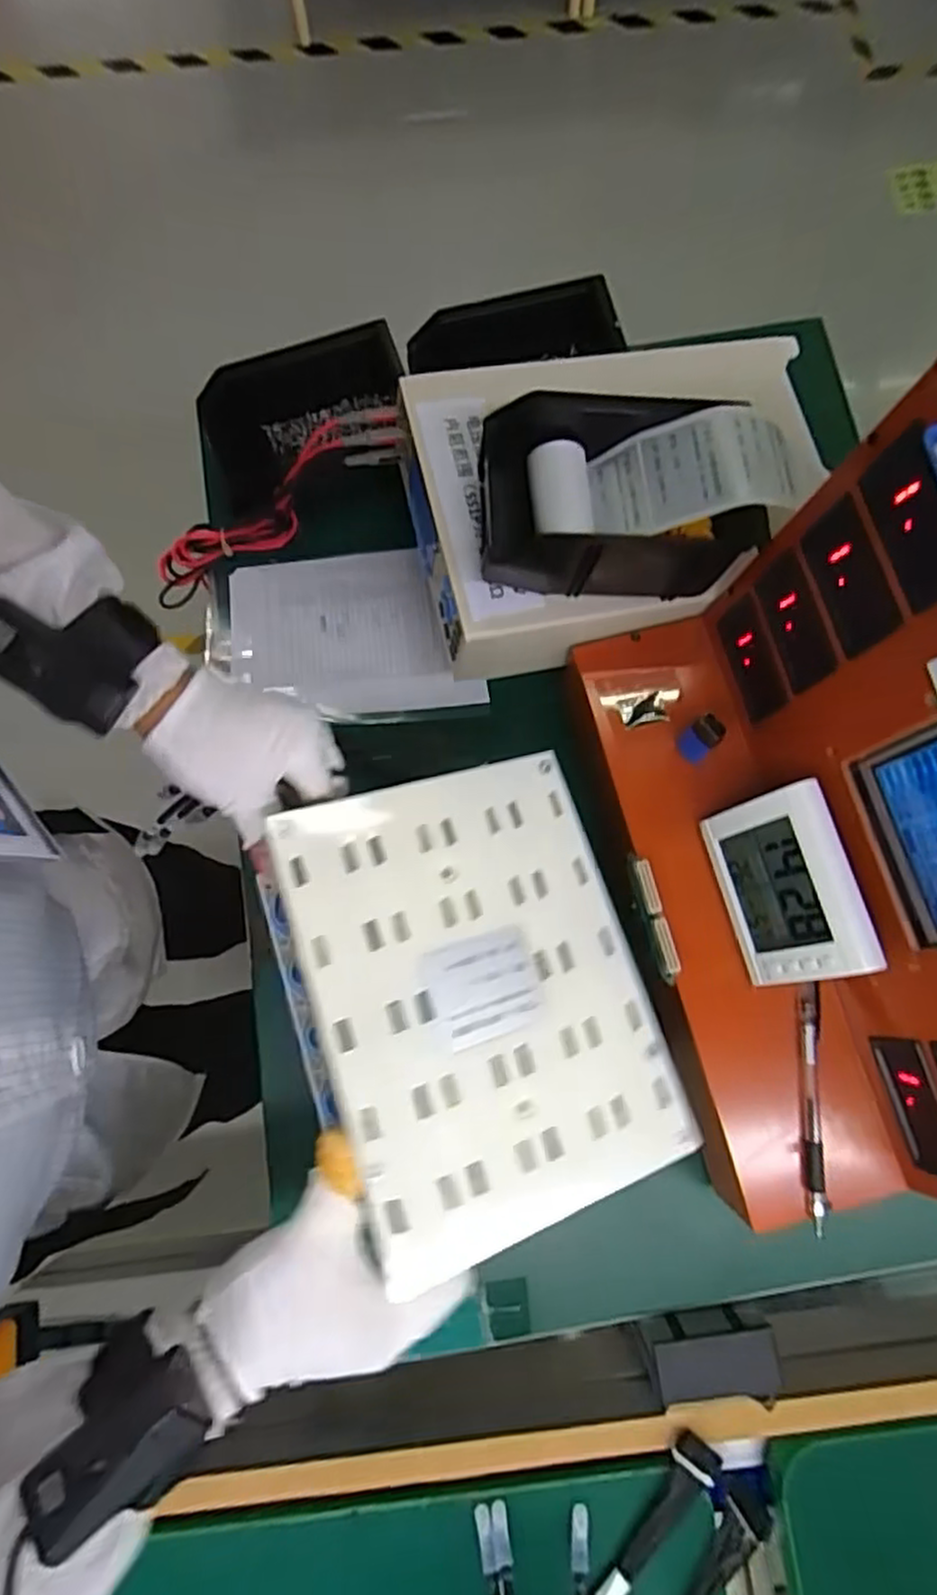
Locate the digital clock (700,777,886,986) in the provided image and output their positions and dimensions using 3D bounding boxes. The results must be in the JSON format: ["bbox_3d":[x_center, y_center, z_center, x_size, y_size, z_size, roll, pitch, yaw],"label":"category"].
[{"bbox_3d":[0.193,0.054,0.444,0.049,0.080,0.114,-14,78,-3],"label":"digital clock"}]

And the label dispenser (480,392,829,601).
[{"bbox_3d":[0.114,-0.198,0.484,0.204,0.074,0.100,0,77,0],"label":"label dispenser"}]

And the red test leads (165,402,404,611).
[{"bbox_3d":[-0.161,-0.235,0.592,0.256,0.054,0.033,-25,77,27],"label":"red test leads"}]

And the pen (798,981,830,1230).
[{"bbox_3d":[0.219,0.194,0.459,0.012,0.009,0.146,2,77,0],"label":"pen"}]

